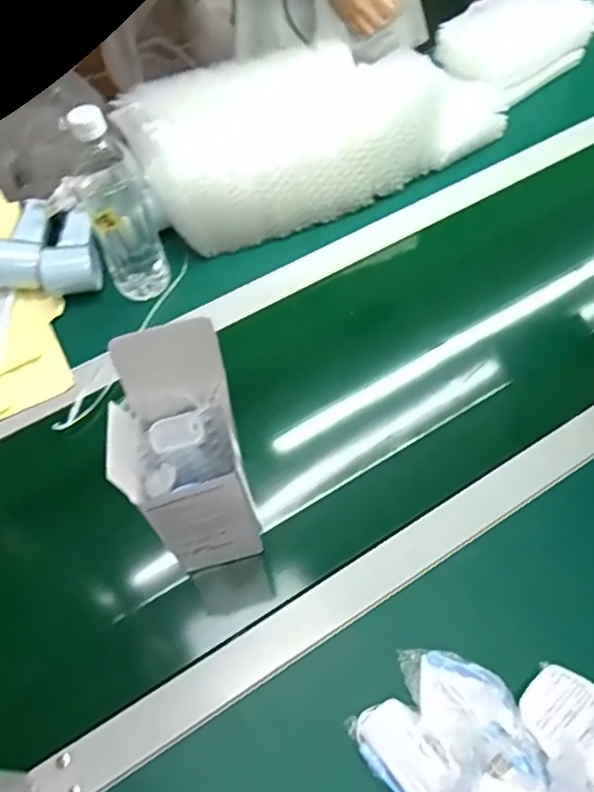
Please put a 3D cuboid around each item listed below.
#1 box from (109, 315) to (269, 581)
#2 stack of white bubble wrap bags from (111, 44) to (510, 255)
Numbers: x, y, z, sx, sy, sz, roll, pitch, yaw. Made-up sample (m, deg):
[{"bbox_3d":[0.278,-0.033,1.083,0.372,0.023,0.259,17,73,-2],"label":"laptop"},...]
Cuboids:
[{"bbox_3d":[-0.084,0.052,0.455,0.086,0.218,0.072,-14,54,-10],"label":"box"},{"bbox_3d":[0.025,-0.356,0.793,0.488,0.130,0.216,-24,56,-17],"label":"stack of white bubble wrap bags"}]

